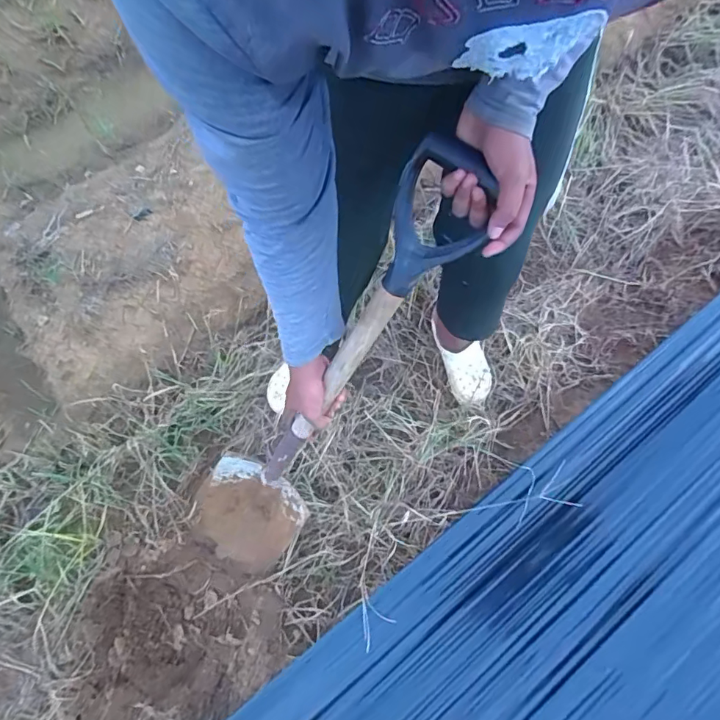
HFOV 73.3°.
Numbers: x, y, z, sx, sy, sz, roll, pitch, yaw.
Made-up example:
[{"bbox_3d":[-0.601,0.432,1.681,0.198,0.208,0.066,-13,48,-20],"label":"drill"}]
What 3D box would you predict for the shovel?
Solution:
[{"bbox_3d":[-0.102,0.122,0.811,0.126,0.977,0.208,-19,62,-43],"label":"shovel"}]

